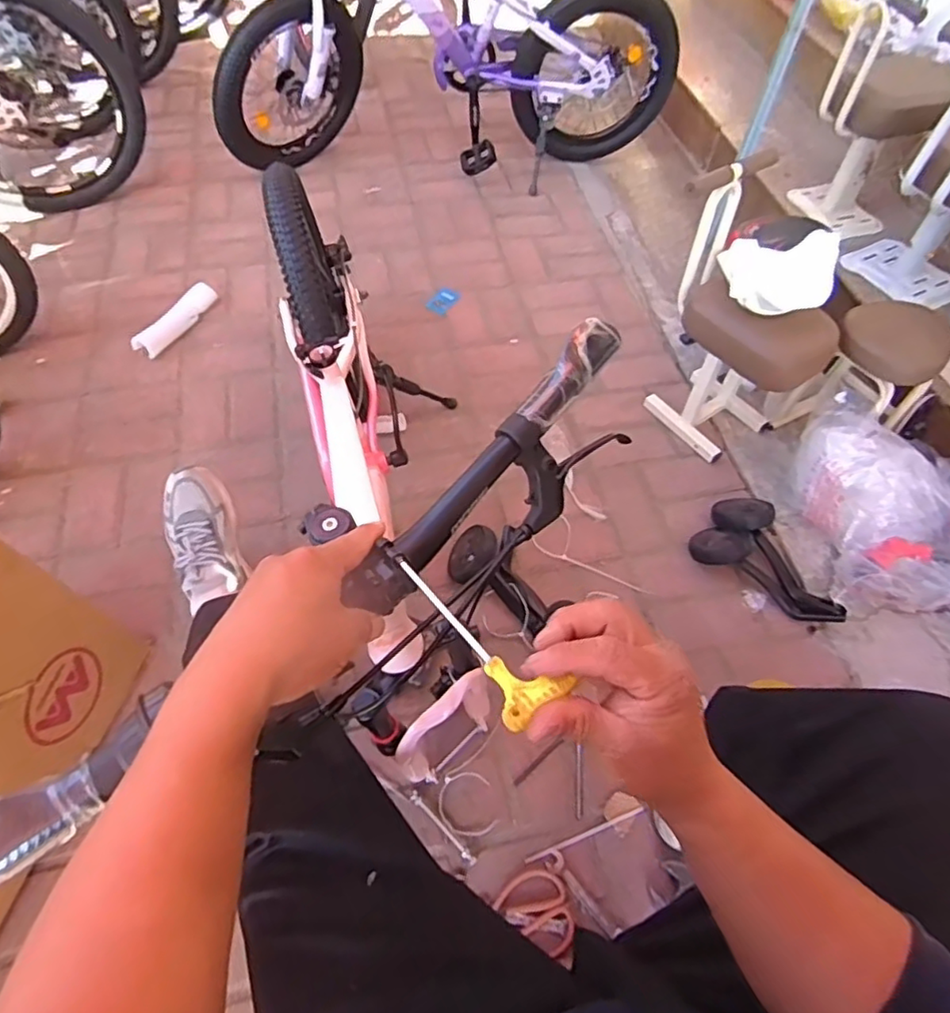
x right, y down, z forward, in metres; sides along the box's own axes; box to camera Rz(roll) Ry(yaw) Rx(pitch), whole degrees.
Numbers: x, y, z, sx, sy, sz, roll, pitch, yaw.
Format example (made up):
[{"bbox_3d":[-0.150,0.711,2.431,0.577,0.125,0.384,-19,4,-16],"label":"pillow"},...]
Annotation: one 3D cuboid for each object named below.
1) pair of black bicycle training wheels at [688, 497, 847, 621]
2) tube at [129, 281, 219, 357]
[{"bbox_3d":[0.549,0.092,1.127,0.273,0.063,0.162,31,61,16],"label":"pair of black bicycle training wheels"},{"bbox_3d":[-0.667,-0.423,1.379,0.051,0.048,0.232,23,59,12],"label":"tube"}]

